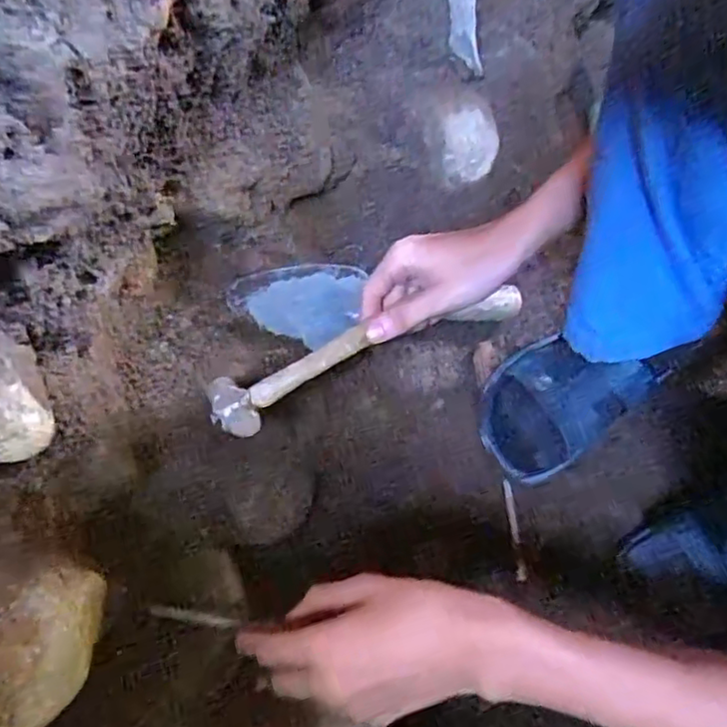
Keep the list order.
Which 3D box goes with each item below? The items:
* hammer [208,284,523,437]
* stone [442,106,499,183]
[{"bbox_3d":[0.008,-0.009,0.478,0.255,0.027,0.058,-20,63,-10],"label":"hammer"},{"bbox_3d":[0.105,-0.213,0.611,0.053,0.043,0.061,11,62,7],"label":"stone"}]

